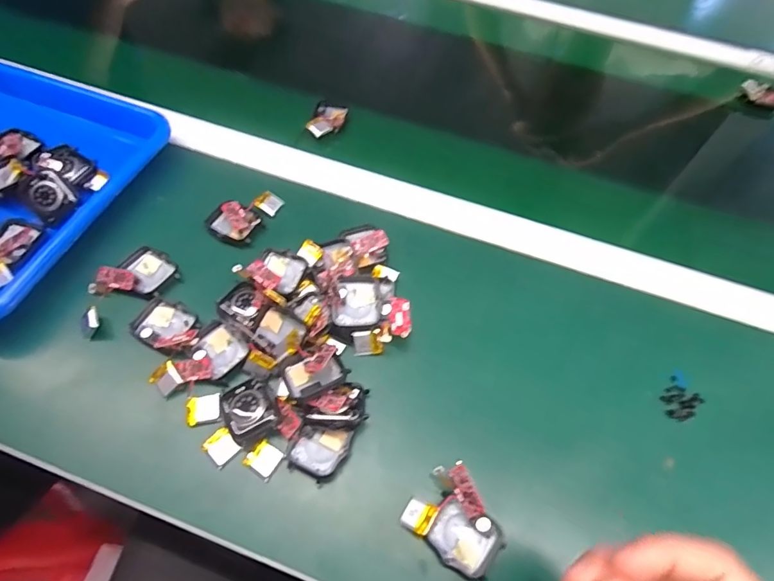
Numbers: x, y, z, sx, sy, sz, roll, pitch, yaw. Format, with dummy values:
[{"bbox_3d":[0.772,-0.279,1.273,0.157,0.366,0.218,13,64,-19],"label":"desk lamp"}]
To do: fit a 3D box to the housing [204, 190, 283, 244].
[{"bbox_3d":[-0.129,-0.070,0.413,0.044,0.014,0.067,39,64,18],"label":"housing"}]

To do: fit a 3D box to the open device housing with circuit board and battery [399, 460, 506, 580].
[{"bbox_3d":[0.047,0.147,0.286,0.061,0.023,0.047,38,63,17],"label":"open device housing with circuit board and battery"}]

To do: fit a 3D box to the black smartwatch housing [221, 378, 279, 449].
[{"bbox_3d":[-0.097,0.084,0.314,0.041,0.014,0.035,41,64,18],"label":"black smartwatch housing"}]

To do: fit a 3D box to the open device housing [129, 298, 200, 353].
[{"bbox_3d":[-0.172,0.028,0.346,0.047,0.014,0.036,28,61,12],"label":"open device housing"}]

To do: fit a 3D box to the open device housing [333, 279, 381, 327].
[{"bbox_3d":[-0.023,0.009,0.350,0.035,0.013,0.039,1,59,-4],"label":"open device housing"}]

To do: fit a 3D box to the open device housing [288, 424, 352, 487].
[{"bbox_3d":[-0.047,0.111,0.311,0.034,0.014,0.037,23,60,9],"label":"open device housing"}]

